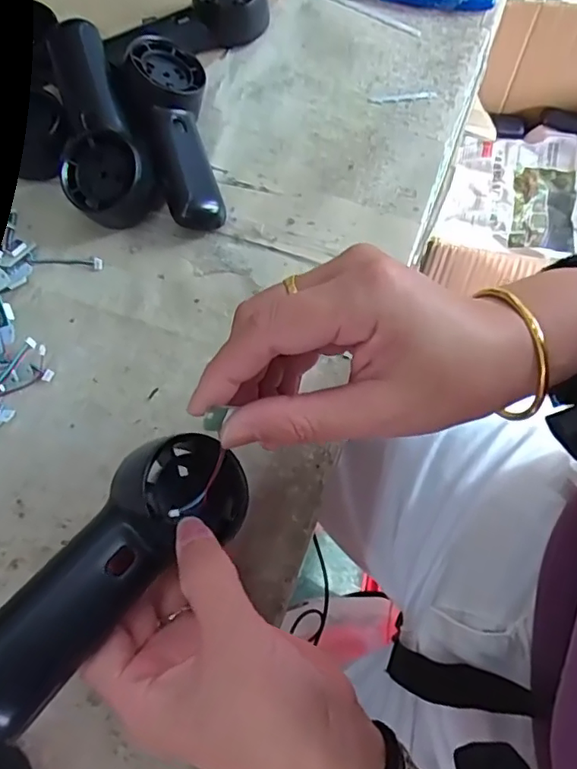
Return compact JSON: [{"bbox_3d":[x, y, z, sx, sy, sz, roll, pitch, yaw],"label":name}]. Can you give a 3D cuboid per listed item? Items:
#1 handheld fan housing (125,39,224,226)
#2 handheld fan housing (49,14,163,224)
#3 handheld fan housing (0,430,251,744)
[{"bbox_3d":[-0.080,-0.181,0.408,0.050,0.047,0.147,-12,70,-3],"label":"handheld fan housing"},{"bbox_3d":[-0.135,-0.187,0.400,0.060,0.039,0.145,-15,86,-4],"label":"handheld fan housing"},{"bbox_3d":[-0.077,0.081,0.256,0.056,0.032,0.157,36,57,13],"label":"handheld fan housing"}]

